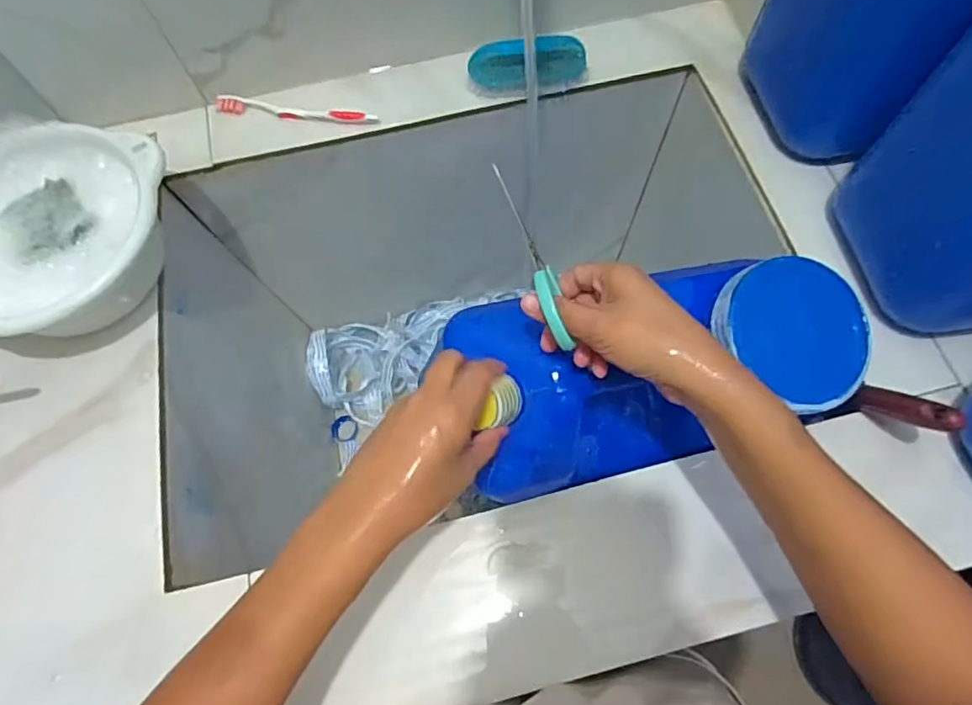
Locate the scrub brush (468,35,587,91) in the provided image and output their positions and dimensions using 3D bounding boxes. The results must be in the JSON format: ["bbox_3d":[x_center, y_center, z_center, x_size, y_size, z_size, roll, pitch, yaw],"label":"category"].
[{"bbox_3d":[0.044,-0.304,0.594,0.122,0.037,0.041,-10,68,-2],"label":"scrub brush"}]

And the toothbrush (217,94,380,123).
[{"bbox_3d":[-0.205,-0.259,0.603,0.175,0.014,0.018,10,69,6],"label":"toothbrush"}]

